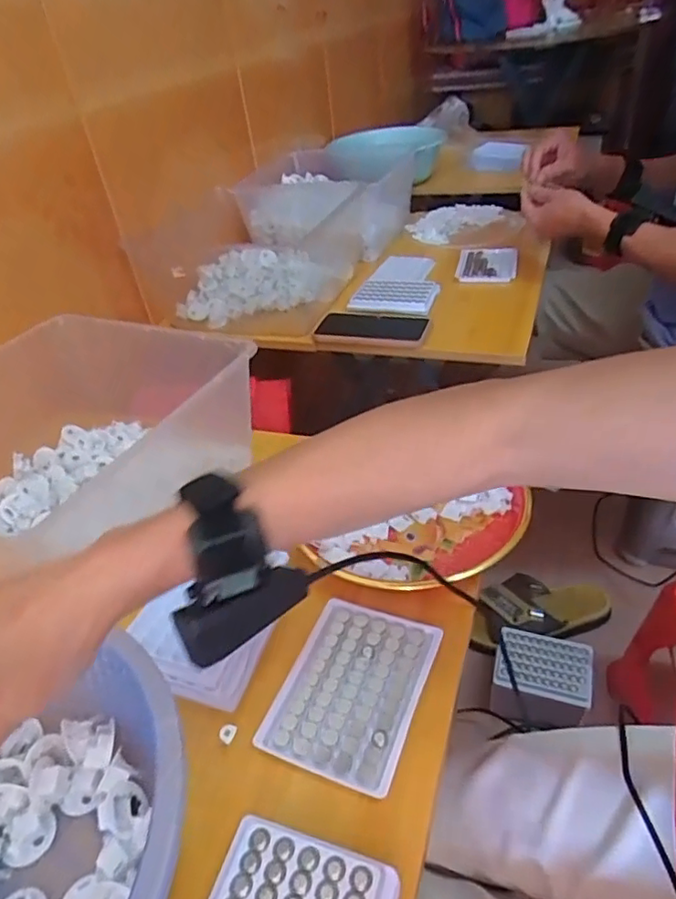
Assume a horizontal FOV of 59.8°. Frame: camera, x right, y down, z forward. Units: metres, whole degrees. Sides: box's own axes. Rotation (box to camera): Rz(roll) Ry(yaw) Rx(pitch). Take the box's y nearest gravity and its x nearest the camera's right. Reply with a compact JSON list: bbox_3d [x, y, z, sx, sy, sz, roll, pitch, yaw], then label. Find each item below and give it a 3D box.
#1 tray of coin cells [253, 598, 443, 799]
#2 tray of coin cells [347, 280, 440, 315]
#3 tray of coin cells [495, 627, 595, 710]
[{"bbox_3d":[0.011,0.170,0.427,0.098,0.010,0.128,10,42,22],"label":"tray of coin cells"},{"bbox_3d":[0.089,-0.246,0.932,0.128,0.011,0.095,7,40,18],"label":"tray of coin cells"},{"bbox_3d":[0.296,0.309,0.847,0.131,0.024,0.089,5,40,16],"label":"tray of coin cells"}]

